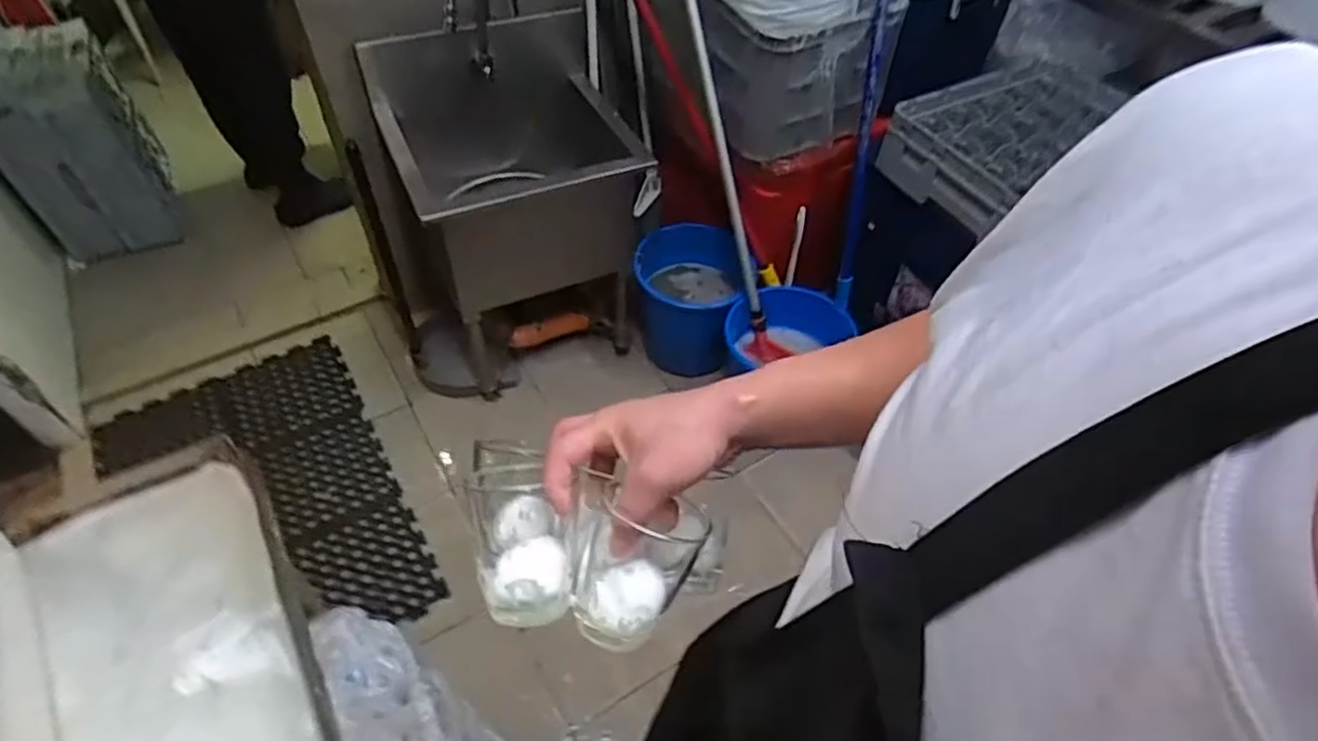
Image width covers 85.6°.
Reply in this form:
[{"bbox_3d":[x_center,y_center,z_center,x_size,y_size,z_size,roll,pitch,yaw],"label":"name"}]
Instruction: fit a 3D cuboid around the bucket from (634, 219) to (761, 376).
[{"bbox_3d":[0.091,-0.174,1.818,0.276,0.353,0.236,1,50,1],"label":"bucket"}]

